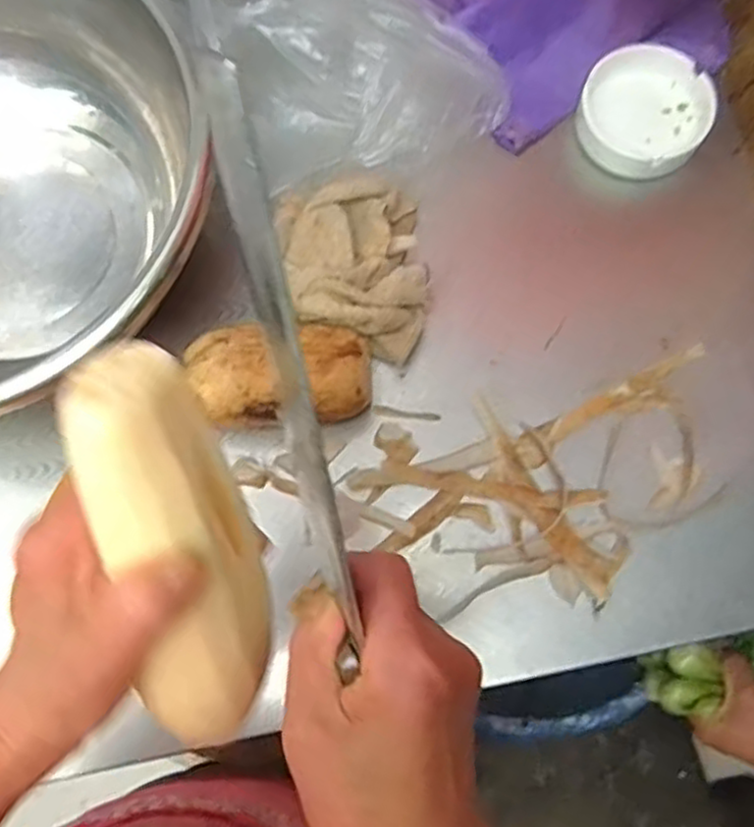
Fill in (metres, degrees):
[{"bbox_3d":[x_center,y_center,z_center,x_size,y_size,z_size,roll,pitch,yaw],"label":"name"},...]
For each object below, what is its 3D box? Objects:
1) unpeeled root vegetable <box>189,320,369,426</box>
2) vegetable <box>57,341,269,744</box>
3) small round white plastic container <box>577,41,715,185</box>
[{"bbox_3d":[-0.071,-0.026,0.528,0.134,0.065,0.075,-4,76,-1],"label":"unpeeled root vegetable"},{"bbox_3d":[-0.073,0.058,0.282,0.045,0.051,0.148,-13,113,-3],"label":"vegetable"},{"bbox_3d":[0.215,-0.242,0.593,0.098,0.037,0.100,0,76,0],"label":"small round white plastic container"}]

